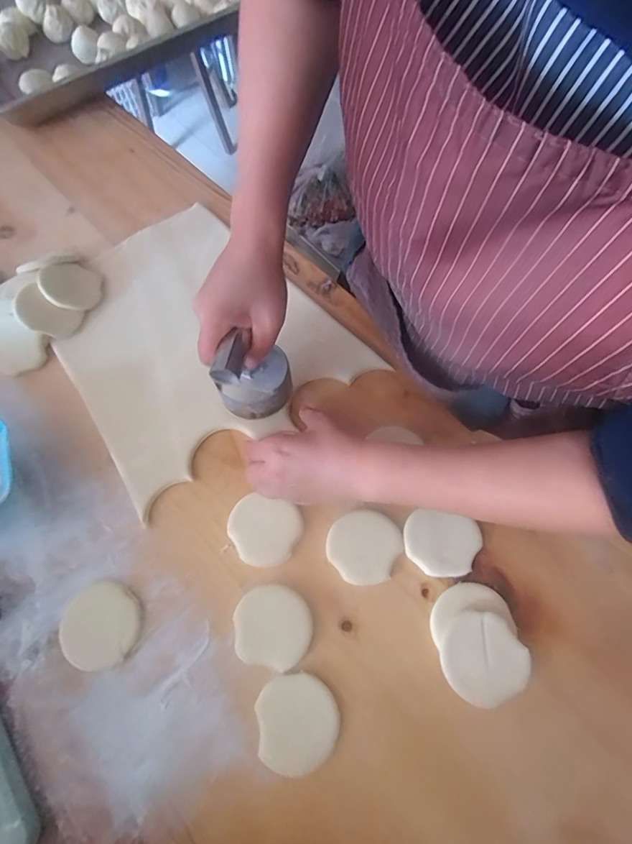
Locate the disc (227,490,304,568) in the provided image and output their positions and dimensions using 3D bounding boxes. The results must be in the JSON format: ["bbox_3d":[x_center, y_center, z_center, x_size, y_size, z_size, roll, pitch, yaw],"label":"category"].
[{"bbox_3d":[-0.052,0.106,0.429,0.070,0.007,0.064,-1,68,2],"label":"disc"}]

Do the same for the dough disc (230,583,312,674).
[{"bbox_3d":[-0.039,0.183,0.394,0.067,0.007,0.065,-1,68,2],"label":"dough disc"}]

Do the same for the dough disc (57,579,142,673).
[{"bbox_3d":[-0.198,0.186,0.401,0.069,0.008,0.070,-1,68,2],"label":"dough disc"}]

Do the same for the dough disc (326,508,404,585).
[{"bbox_3d":[0.047,0.119,0.420,0.068,0.007,0.065,-1,68,2],"label":"dough disc"}]

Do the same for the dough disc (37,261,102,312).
[{"bbox_3d":[-0.293,-0.162,0.521,0.063,0.012,0.060,8,77,-37],"label":"dough disc"}]

